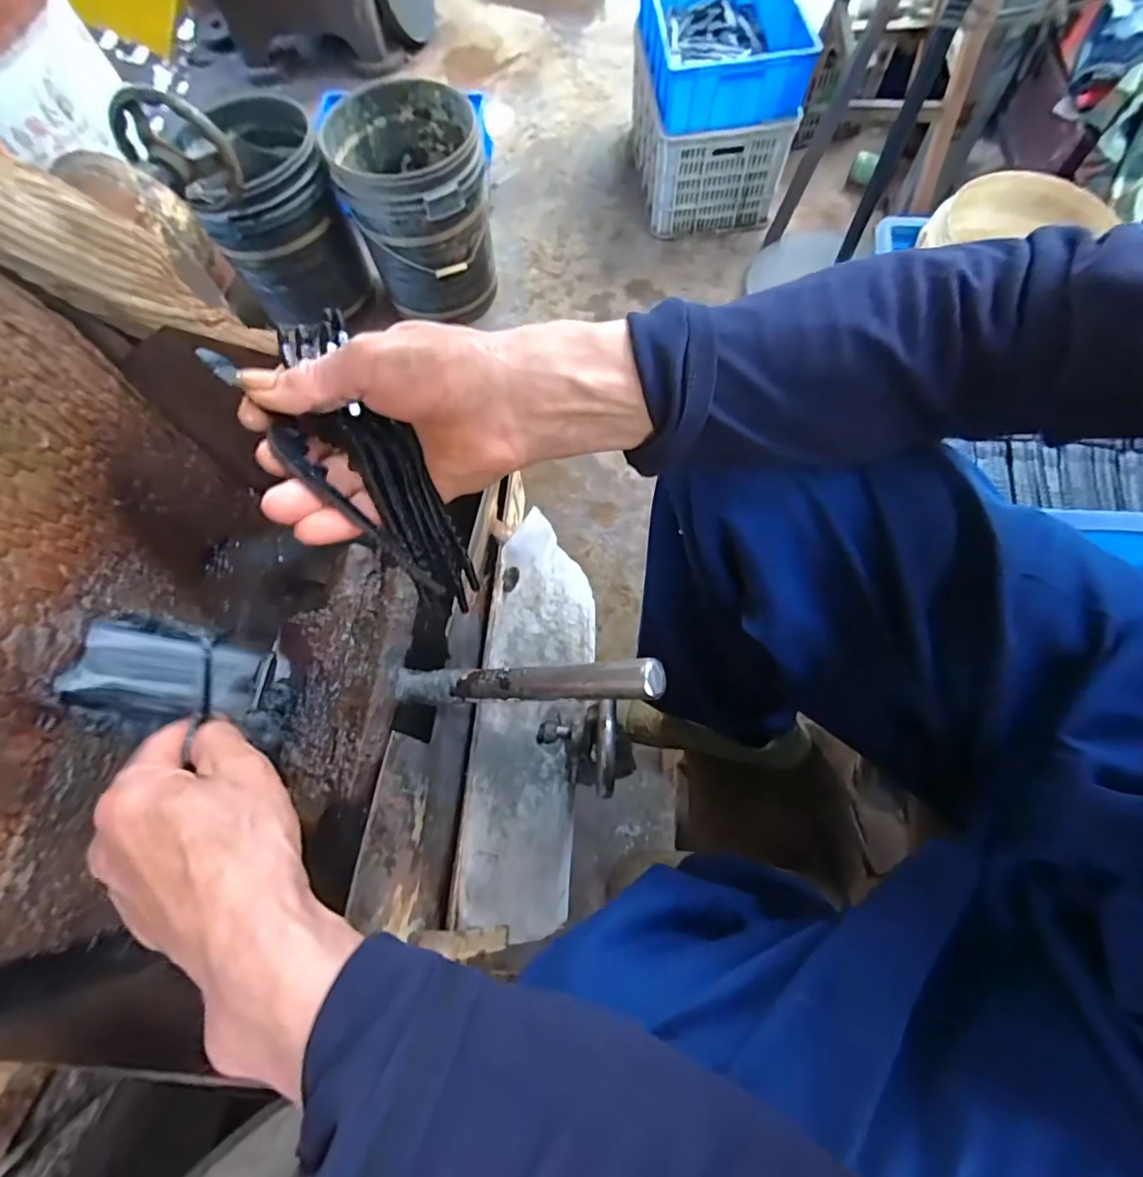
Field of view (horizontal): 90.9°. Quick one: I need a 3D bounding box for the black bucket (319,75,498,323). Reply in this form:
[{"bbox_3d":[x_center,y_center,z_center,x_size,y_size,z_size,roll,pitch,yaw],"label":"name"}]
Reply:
[{"bbox_3d":[-0.373,-0.940,1.448,0.339,0.410,0.372,-1,69,2],"label":"black bucket"}]

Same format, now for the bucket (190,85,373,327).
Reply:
[{"bbox_3d":[-0.732,-0.956,1.451,0.300,0.374,0.365,-17,69,-4],"label":"bucket"}]

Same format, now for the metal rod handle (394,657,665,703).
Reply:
[{"bbox_3d":[-0.031,0.052,0.313,0.179,0.017,0.020,-8,64,35],"label":"metal rod handle"}]

